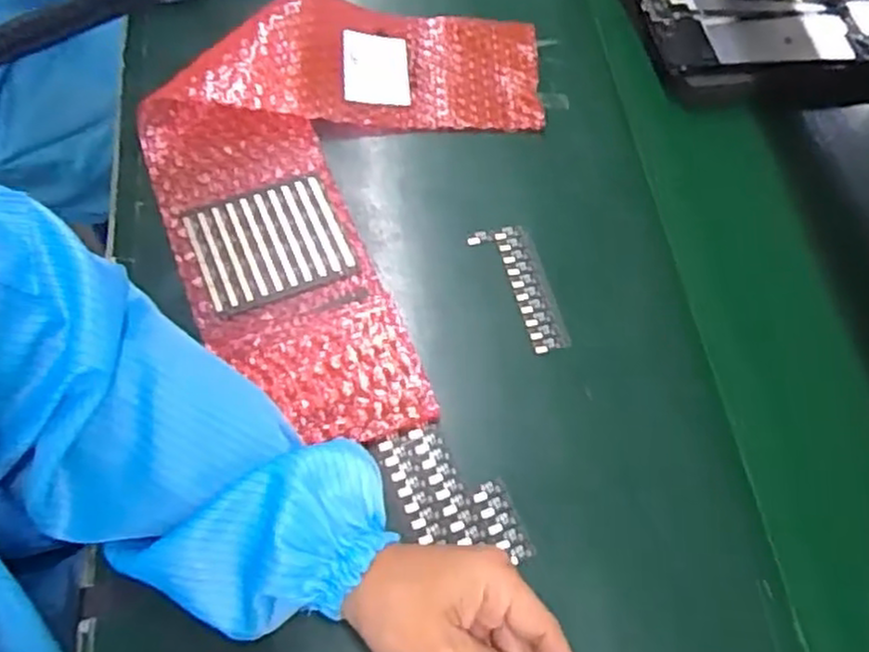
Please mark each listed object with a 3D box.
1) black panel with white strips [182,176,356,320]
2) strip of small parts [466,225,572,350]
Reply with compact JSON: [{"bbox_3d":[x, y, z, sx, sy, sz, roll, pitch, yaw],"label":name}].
[{"bbox_3d":[-0.111,-0.055,0.498,0.098,0.008,0.085,-21,69,-13],"label":"black panel with white strips"},{"bbox_3d":[0.059,-0.026,0.501,0.037,0.005,0.097,-16,65,-11],"label":"strip of small parts"}]

